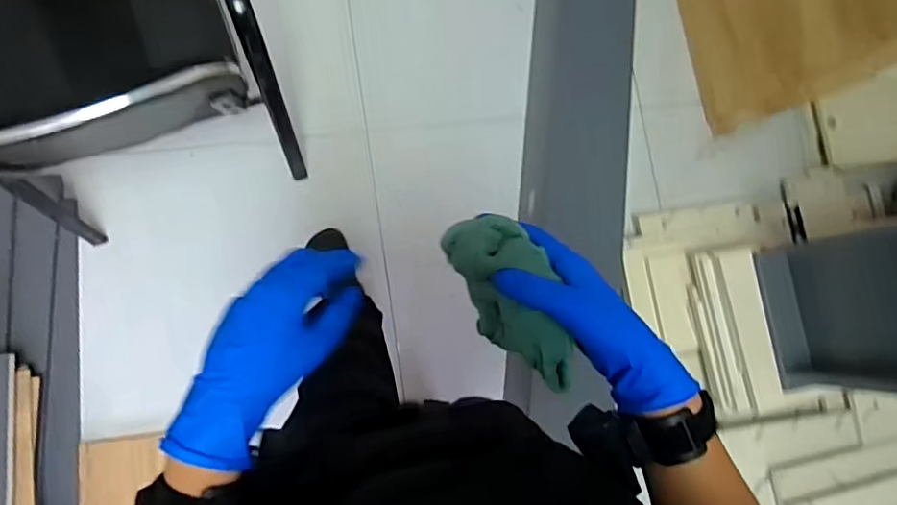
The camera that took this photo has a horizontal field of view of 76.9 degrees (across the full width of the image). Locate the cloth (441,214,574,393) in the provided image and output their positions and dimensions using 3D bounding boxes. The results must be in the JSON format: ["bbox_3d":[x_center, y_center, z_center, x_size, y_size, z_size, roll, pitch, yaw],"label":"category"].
[{"bbox_3d":[0.052,0.038,0.434,0.060,0.049,0.139,-28,86,-8],"label":"cloth"}]

